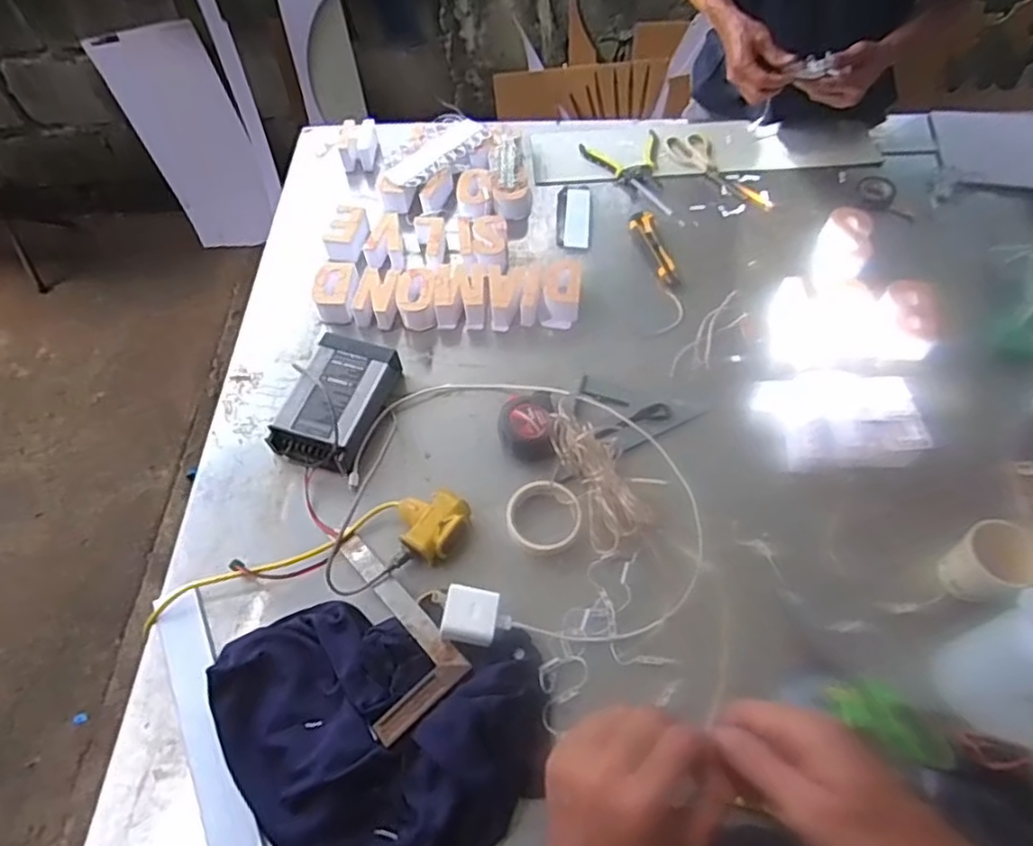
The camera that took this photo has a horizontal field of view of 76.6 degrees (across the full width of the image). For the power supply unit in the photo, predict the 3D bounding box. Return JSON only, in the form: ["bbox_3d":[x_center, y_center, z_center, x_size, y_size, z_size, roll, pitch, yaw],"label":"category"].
[{"bbox_3d":[-0.235,-0.028,0.867,0.117,0.054,0.184,17,62,13],"label":"power supply unit"}]

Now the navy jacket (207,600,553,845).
[{"bbox_3d":[-0.149,0.321,0.660,0.352,0.061,0.254,8,61,7],"label":"navy jacket"}]

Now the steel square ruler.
[{"bbox_3d":[-0.160,0.230,0.726,0.111,0.009,0.219,-41,57,-16],"label":"steel square ruler"}]

